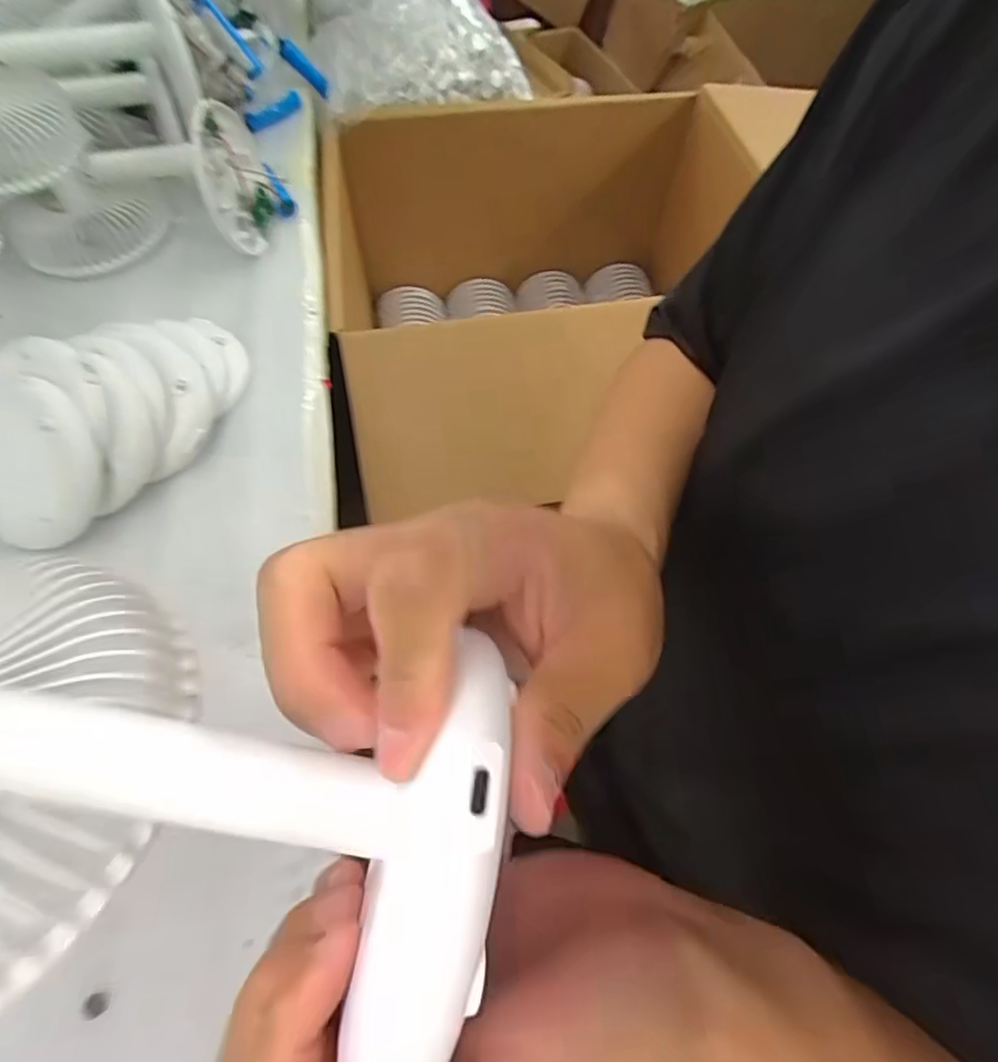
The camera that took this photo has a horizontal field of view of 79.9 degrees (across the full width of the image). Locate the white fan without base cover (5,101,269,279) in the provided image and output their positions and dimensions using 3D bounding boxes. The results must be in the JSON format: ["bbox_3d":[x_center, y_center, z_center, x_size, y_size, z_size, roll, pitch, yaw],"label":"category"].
[{"bbox_3d":[-0.312,-0.286,0.516,0.216,0.101,0.099,-16,62,3],"label":"white fan without base cover"}]

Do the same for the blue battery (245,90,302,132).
[{"bbox_3d":[-0.239,-0.444,0.628,0.065,0.018,0.018,-30,66,-2],"label":"blue battery"}]

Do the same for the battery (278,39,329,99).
[{"bbox_3d":[-0.225,-0.537,0.693,0.020,0.072,0.013,-42,66,17],"label":"battery"}]

